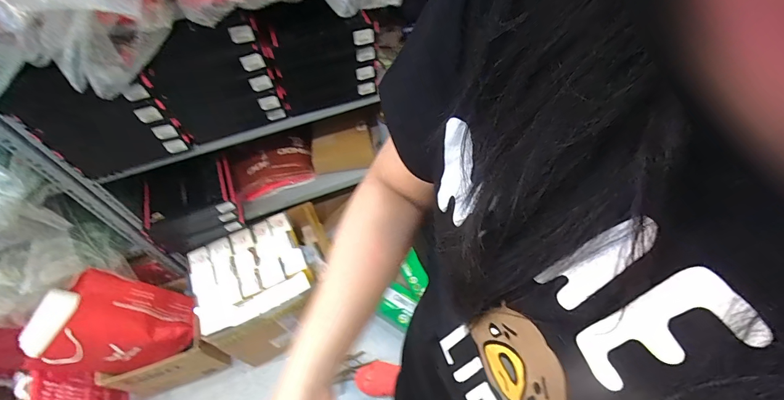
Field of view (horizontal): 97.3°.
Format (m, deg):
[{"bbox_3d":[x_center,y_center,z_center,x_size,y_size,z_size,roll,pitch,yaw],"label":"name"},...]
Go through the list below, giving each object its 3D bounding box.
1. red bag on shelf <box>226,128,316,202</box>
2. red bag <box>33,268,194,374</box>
[{"bbox_3d":[-0.388,-0.120,1.155,0.270,0.126,0.150,-24,56,-13],"label":"red bag on shelf"},{"bbox_3d":[-0.795,0.381,1.045,0.099,0.319,0.255,-17,54,41],"label":"red bag"}]

